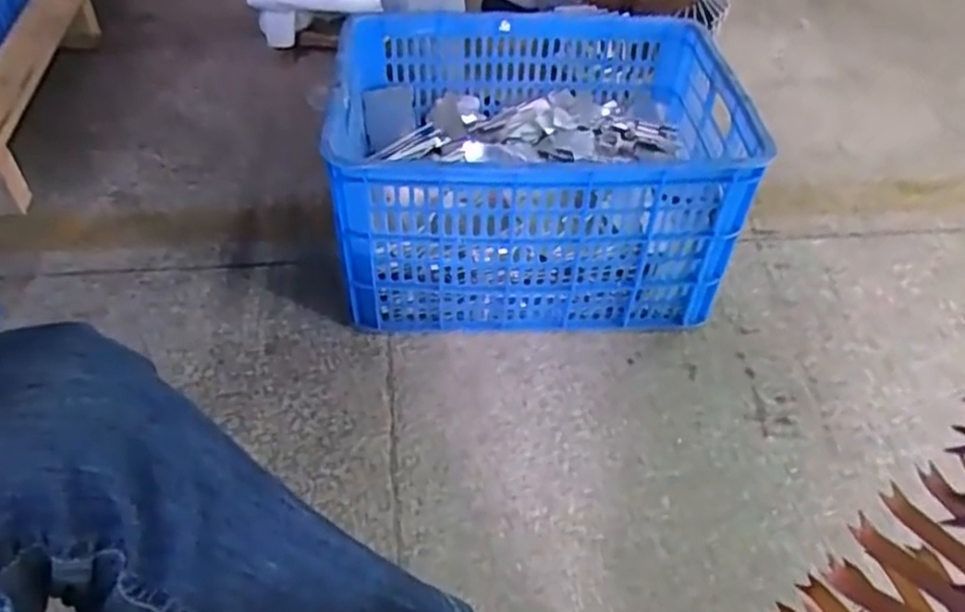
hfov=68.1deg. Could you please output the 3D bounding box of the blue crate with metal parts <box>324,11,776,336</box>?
[{"bbox_3d":[0.069,-0.177,0.933,0.483,0.262,0.367,-2,47,-5],"label":"blue crate with metal parts"}]

